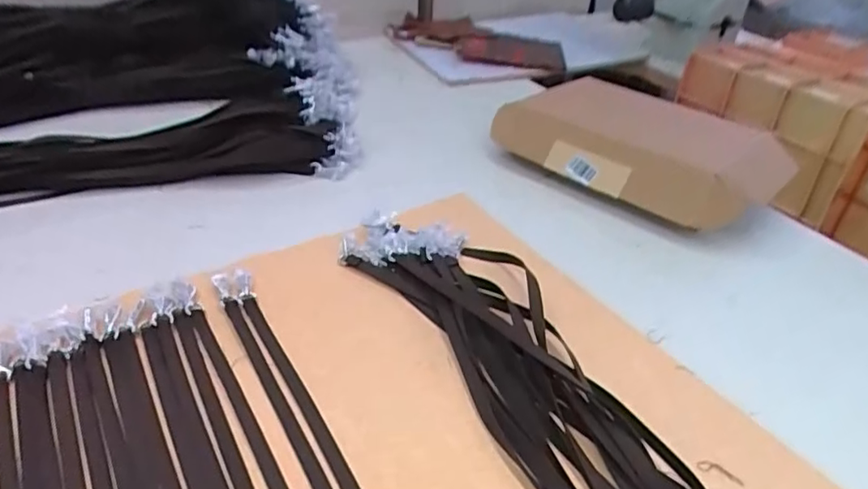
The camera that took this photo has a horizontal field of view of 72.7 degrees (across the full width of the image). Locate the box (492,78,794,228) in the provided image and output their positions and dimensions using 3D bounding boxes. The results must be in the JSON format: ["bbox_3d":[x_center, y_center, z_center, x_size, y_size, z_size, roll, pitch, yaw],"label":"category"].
[{"bbox_3d":[0.337,-0.173,1.002,0.465,0.139,0.241,25,40,29],"label":"box"}]

